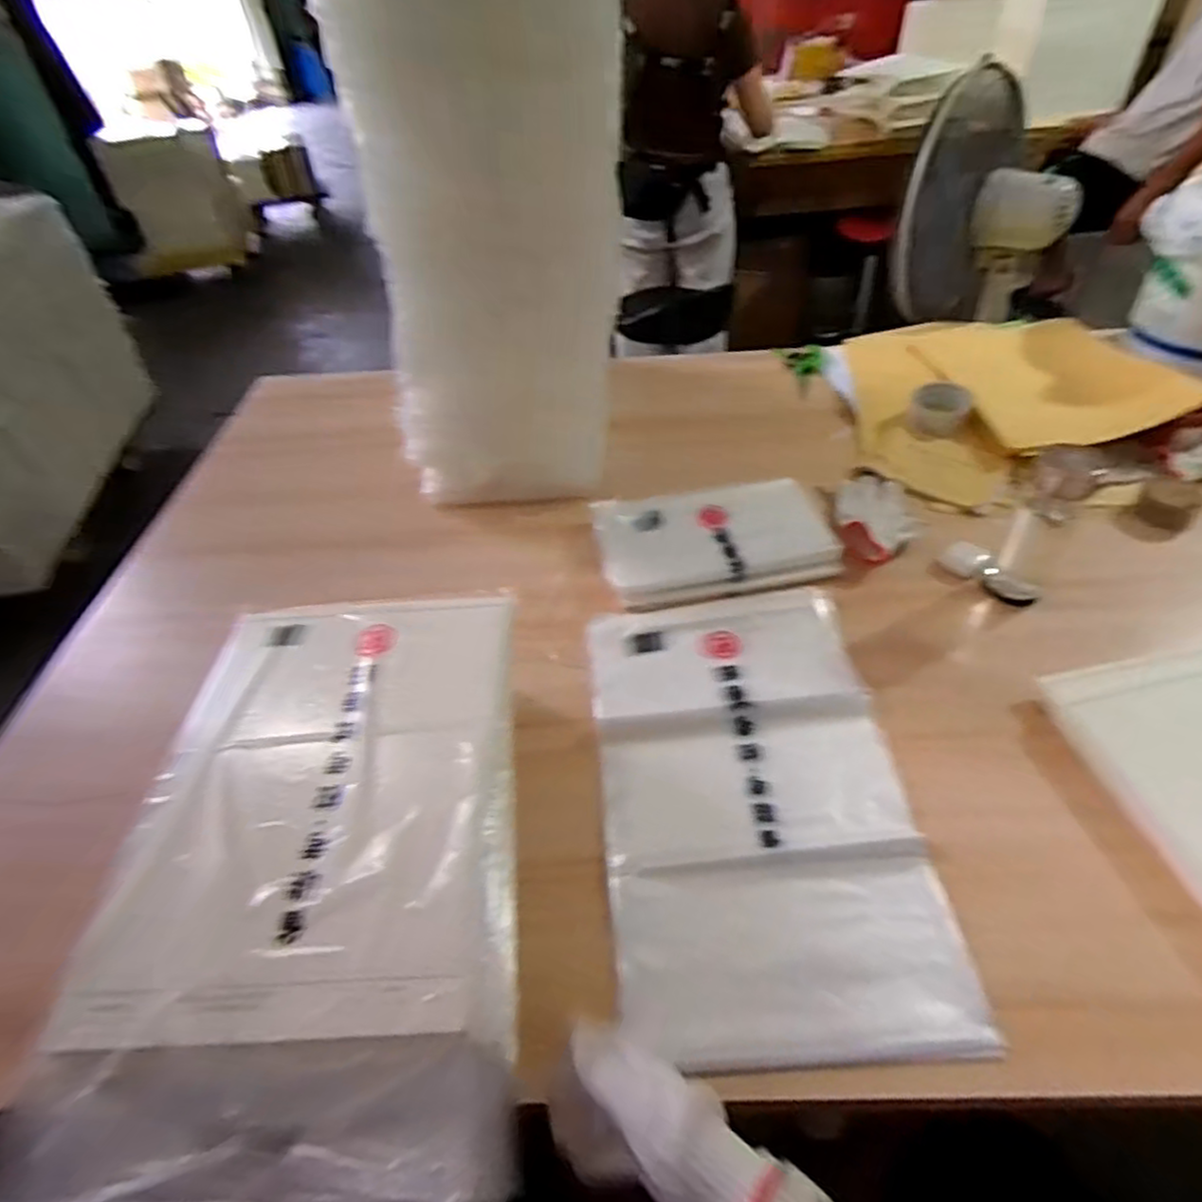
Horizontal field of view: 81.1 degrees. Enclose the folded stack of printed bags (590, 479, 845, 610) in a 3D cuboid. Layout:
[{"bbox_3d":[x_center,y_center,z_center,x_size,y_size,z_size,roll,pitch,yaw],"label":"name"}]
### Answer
[{"bbox_3d":[0.154,-0.087,0.967,0.302,0.041,0.212,-9,45,-3],"label":"folded stack of printed bags"}]

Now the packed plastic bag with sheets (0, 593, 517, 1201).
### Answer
[{"bbox_3d":[-0.211,0.170,0.551,0.286,0.057,0.495,-6,45,1],"label":"packed plastic bag with sheets"}]

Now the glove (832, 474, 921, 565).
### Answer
[{"bbox_3d":[0.385,-0.128,0.974,0.108,0.044,0.206,8,46,13],"label":"glove"}]

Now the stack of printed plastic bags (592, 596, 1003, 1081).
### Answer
[{"bbox_3d":[0.149,0.178,0.704,0.288,0.025,0.489,-6,45,2],"label":"stack of printed plastic bags"}]

